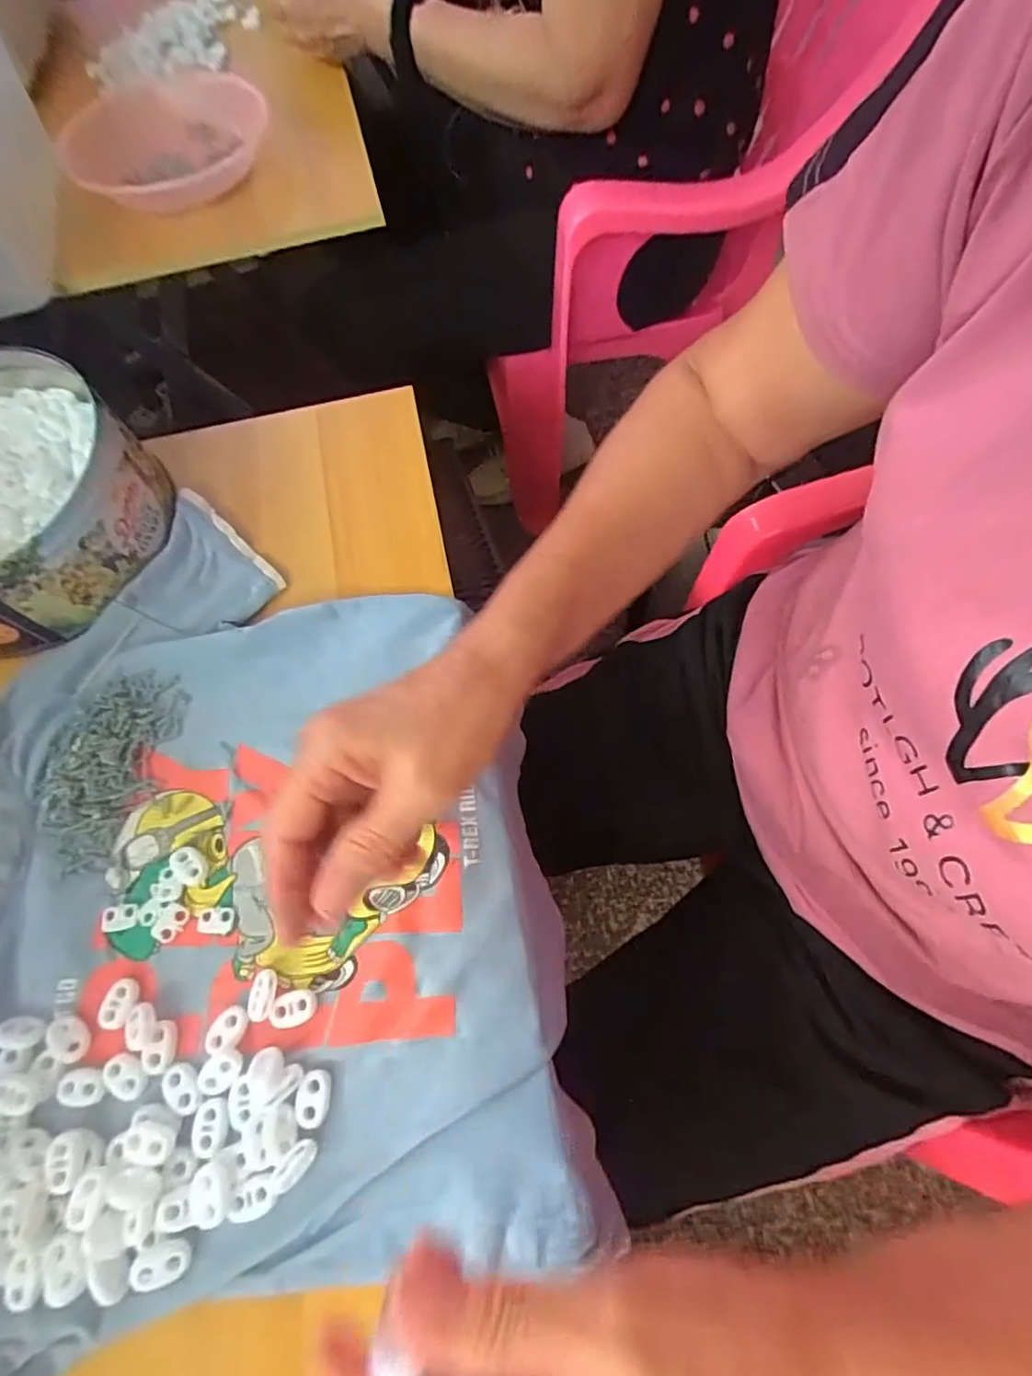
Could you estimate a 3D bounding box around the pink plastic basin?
[{"bbox_3d":[-0.339,-0.536,0.614,0.172,0.065,0.176,-1,66,1],"label":"pink plastic basin"}]

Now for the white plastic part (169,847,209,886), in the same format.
[{"bbox_3d":[-0.175,0.094,0.328,0.014,0.006,0.024,-41,71,-15],"label":"white plastic part"}]

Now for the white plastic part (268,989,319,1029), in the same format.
[{"bbox_3d":[-0.107,0.155,0.297,0.022,0.004,0.015,-21,67,-8],"label":"white plastic part"}]

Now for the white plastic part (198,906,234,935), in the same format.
[{"bbox_3d":[-0.156,0.120,0.318,0.018,0.004,0.013,2,66,2],"label":"white plastic part"}]

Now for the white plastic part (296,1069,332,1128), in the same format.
[{"bbox_3d":[-0.093,0.188,0.281,0.015,0.004,0.022,-4,66,0],"label":"white plastic part"}]

